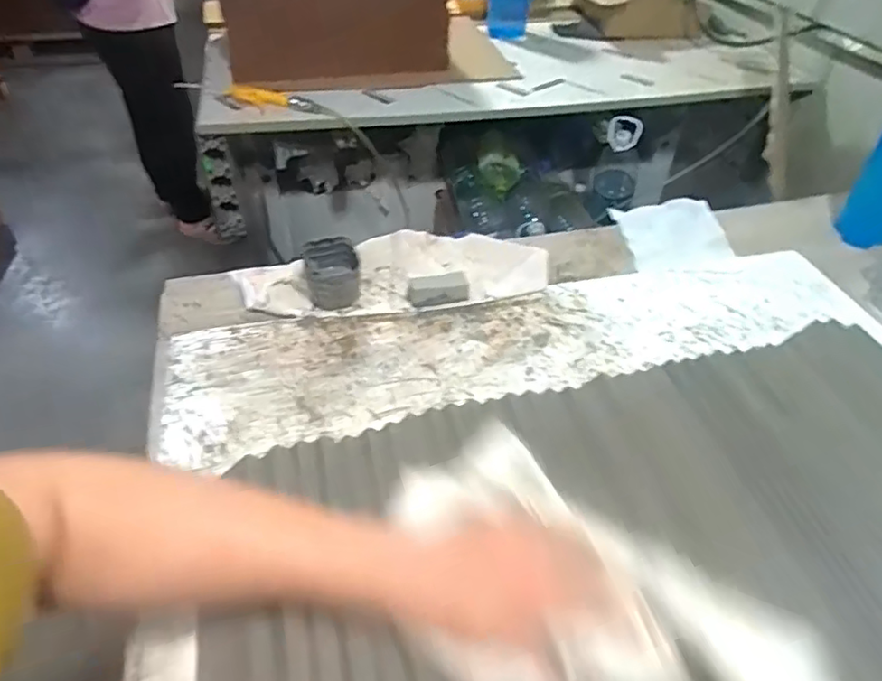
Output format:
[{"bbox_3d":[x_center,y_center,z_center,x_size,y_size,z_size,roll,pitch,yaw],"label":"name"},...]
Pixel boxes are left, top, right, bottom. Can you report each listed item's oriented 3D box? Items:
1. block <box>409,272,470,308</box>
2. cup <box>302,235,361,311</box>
[{"bbox_3d":[-0.002,-0.061,0.705,0.070,0.024,0.029,-5,45,-7],"label":"block"},{"bbox_3d":[-0.127,-0.076,0.695,0.064,0.065,0.074,-9,45,-12],"label":"cup"}]

